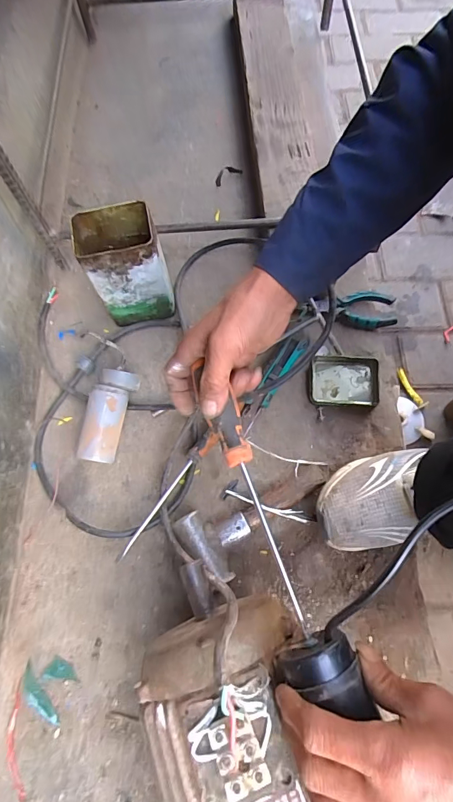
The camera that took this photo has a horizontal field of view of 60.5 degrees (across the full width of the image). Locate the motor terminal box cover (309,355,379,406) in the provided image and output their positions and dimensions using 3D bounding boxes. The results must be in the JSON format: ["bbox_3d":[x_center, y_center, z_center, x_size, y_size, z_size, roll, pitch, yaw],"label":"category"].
[{"bbox_3d":[0.164,-0.029,0.544,0.091,0.023,0.070,2,71,3],"label":"motor terminal box cover"}]

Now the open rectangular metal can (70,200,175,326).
[{"bbox_3d":[-0.133,-0.180,0.544,0.100,0.159,0.077,-12,71,-2],"label":"open rectangular metal can"}]

